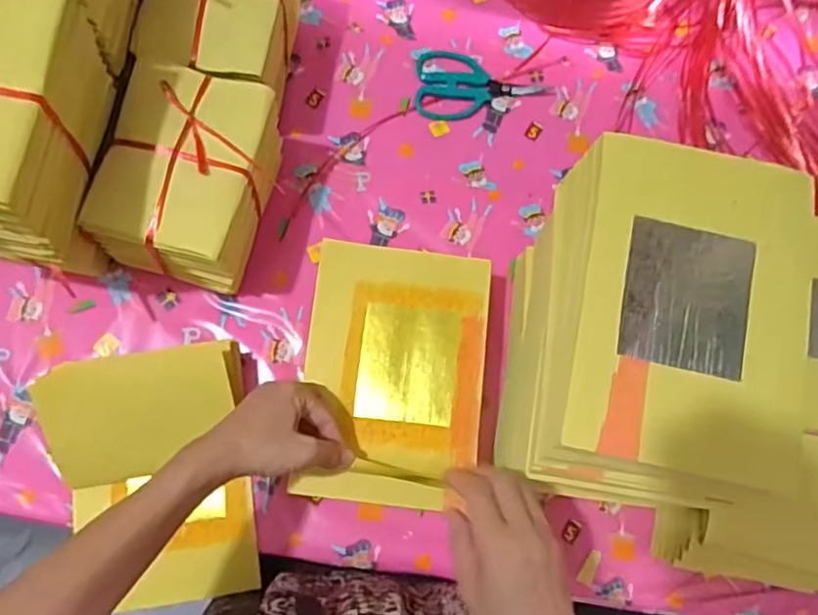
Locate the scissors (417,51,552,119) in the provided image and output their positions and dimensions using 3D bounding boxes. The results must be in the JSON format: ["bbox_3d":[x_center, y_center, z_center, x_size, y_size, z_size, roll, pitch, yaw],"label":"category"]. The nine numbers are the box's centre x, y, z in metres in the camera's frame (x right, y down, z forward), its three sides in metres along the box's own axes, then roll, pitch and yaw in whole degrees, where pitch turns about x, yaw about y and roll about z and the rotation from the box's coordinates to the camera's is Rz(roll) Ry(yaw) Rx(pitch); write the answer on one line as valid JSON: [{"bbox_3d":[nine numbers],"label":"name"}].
[{"bbox_3d":[0.085,-0.253,0.693,0.151,0.009,0.085,1,74,2],"label":"scissors"}]

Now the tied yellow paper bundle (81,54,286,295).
[{"bbox_3d":[-0.195,-0.111,0.577,0.119,0.145,0.163,14,75,5],"label":"tied yellow paper bundle"}]

